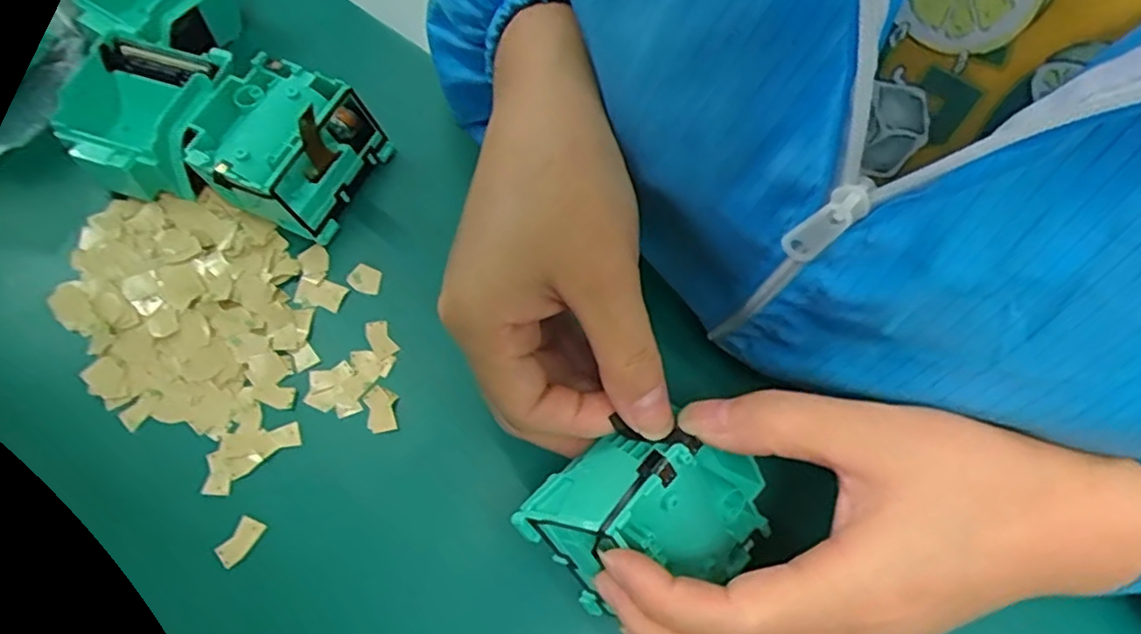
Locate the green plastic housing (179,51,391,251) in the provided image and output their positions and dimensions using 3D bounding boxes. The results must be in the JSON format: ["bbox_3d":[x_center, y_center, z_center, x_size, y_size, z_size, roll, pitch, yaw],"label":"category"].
[{"bbox_3d":[-0.146,-0.086,0.348,0.074,0.038,0.072,21,67,8],"label":"green plastic housing"}]

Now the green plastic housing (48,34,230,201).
[{"bbox_3d":[-0.217,-0.101,0.350,0.070,0.035,0.071,11,66,4],"label":"green plastic housing"}]

